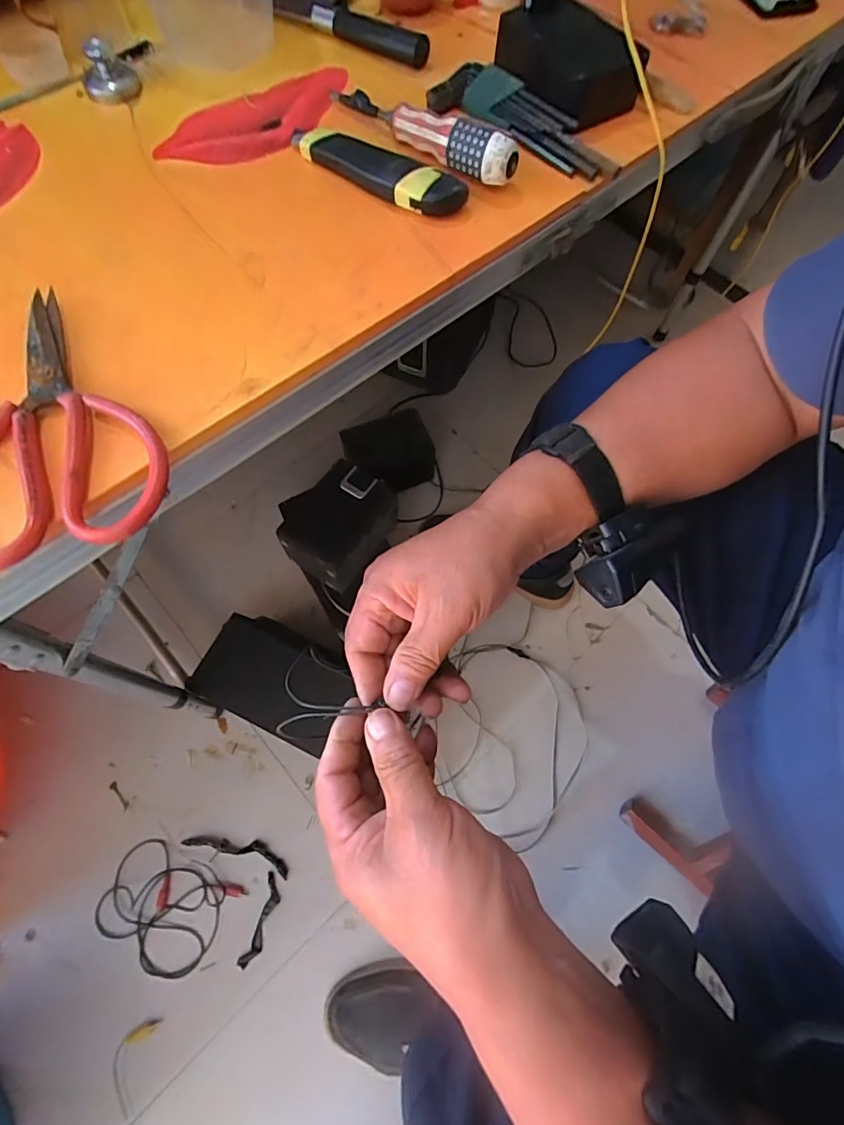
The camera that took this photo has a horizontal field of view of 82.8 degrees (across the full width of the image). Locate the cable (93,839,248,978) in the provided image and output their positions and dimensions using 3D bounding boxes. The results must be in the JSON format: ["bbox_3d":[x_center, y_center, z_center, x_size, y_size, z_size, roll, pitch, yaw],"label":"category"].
[{"bbox_3d":[-0.342,0.454,0.620,0.164,0.037,0.124,25,69,8],"label":"cable"}]

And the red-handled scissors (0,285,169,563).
[{"bbox_3d":[-0.210,-0.087,0.277,0.113,0.014,0.180,-15,70,-7],"label":"red-handled scissors"}]

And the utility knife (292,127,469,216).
[{"bbox_3d":[-0.040,-0.307,0.372,0.162,0.024,0.031,33,71,11],"label":"utility knife"}]

